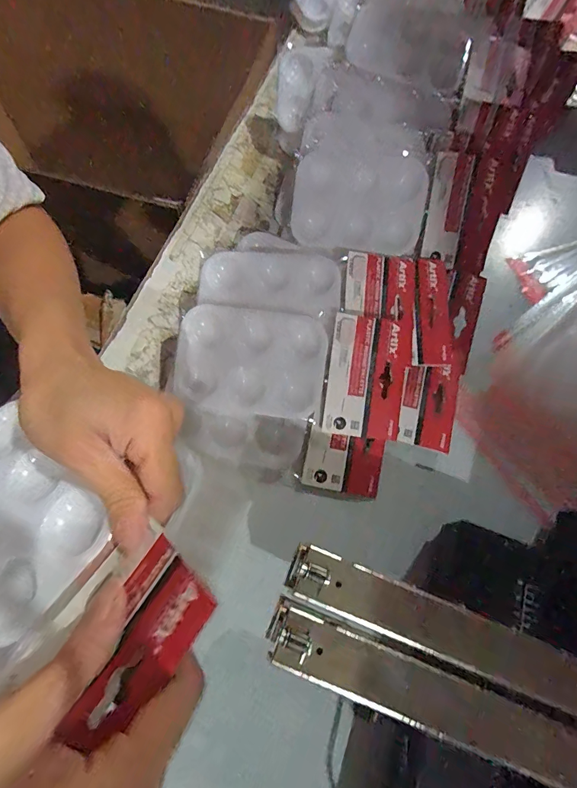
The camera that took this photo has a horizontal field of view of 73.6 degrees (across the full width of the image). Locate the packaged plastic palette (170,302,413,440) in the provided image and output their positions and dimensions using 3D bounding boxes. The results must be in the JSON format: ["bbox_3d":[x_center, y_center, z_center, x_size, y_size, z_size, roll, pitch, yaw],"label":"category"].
[{"bbox_3d":[0.003,-0.023,0.329,0.193,0.013,0.094,10,92,2],"label":"packaged plastic palette"}]

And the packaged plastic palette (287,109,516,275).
[{"bbox_3d":[0.101,-0.211,0.391,0.217,0.035,0.151,20,89,17],"label":"packaged plastic palette"}]

